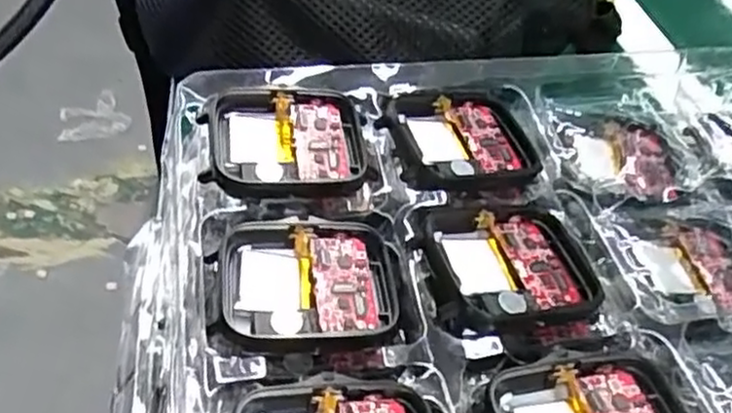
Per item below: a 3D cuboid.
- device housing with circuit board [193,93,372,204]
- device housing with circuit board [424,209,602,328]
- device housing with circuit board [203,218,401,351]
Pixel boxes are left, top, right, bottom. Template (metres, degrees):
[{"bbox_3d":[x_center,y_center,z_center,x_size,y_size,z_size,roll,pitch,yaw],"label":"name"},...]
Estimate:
[{"bbox_3d":[-0.023,-0.018,0.206,0.046,0.013,0.035,-2,44,-13],"label":"device housing with circuit board"},{"bbox_3d":[0.039,0.016,0.189,0.045,0.009,0.038,-1,44,-11],"label":"device housing with circuit board"},{"bbox_3d":[-0.014,0.019,0.179,0.047,0.007,0.039,-2,42,-10],"label":"device housing with circuit board"}]

